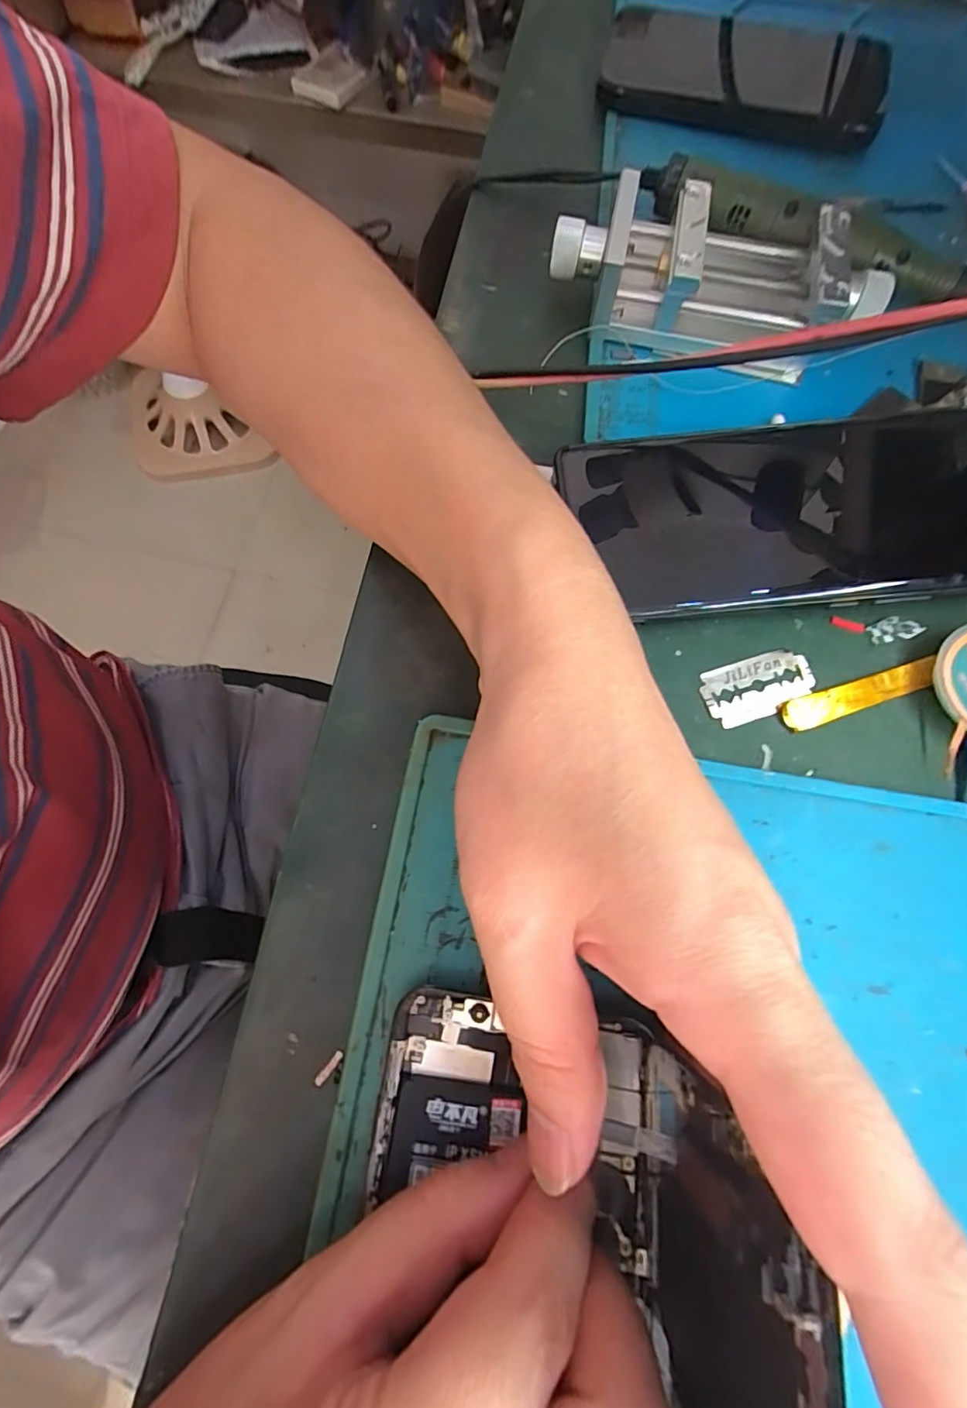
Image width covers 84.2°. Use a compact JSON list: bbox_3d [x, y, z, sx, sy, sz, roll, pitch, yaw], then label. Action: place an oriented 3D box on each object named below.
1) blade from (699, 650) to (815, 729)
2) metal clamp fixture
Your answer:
[{"bbox_3d":[0.101,-0.006,0.197,0.042,0.004,0.022,-15,81,-5],"label":"blade"},{"bbox_3d":[0.098,-0.181,0.228,0.137,0.032,0.062,12,73,2],"label":"metal clamp fixture"}]

